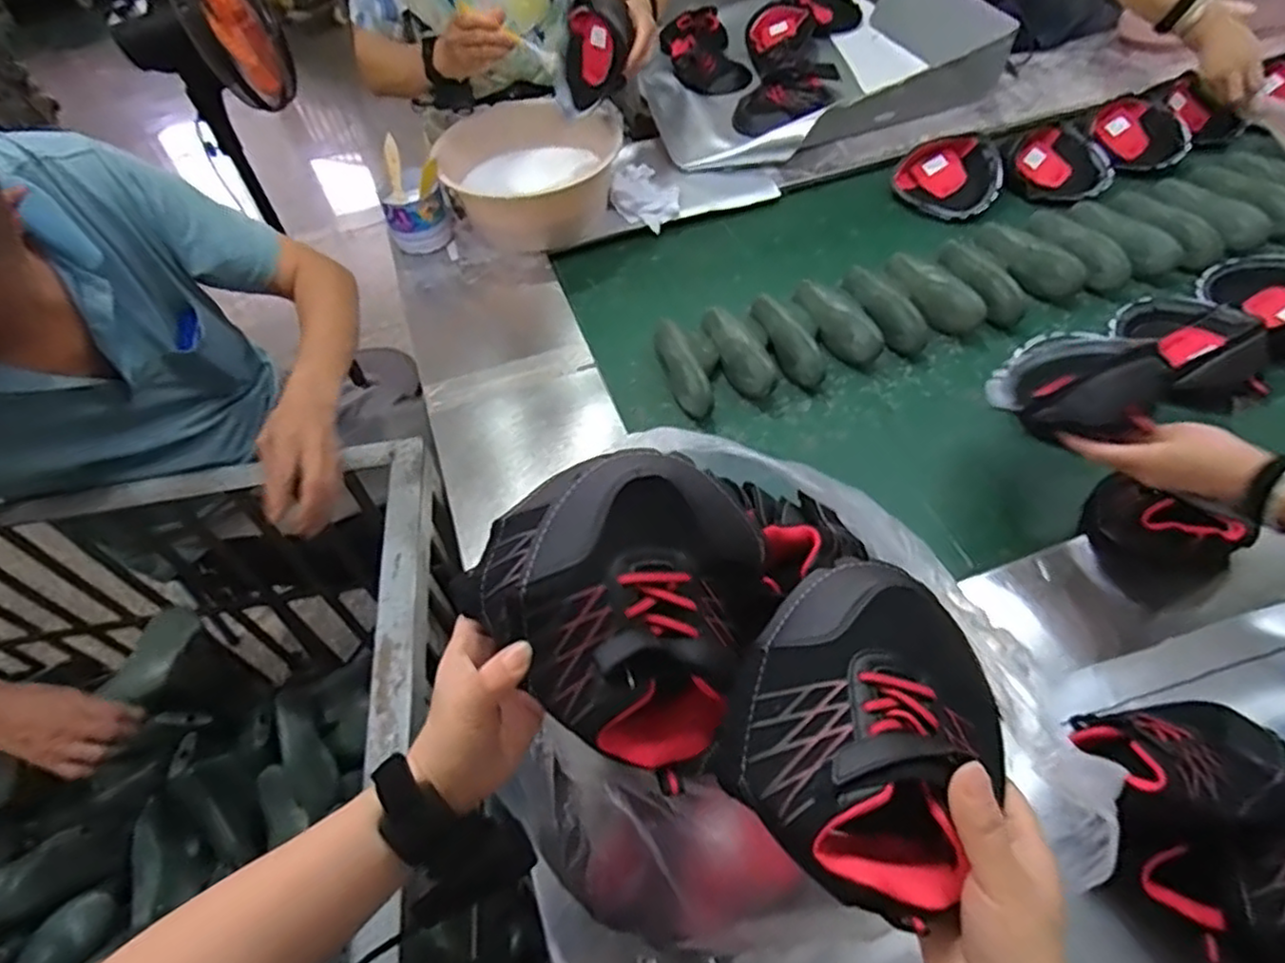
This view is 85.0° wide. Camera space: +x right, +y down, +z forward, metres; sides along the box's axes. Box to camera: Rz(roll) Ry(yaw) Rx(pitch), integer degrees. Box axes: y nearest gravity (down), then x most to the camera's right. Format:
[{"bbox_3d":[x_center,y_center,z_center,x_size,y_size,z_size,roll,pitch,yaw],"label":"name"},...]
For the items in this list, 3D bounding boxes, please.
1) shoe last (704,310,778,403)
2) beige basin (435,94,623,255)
[{"bbox_3d":[0.141,-0.183,1.005,0.067,0.063,0.176,-15,55,-7],"label":"shoe last"},{"bbox_3d":[-0.189,-0.537,1.225,0.312,0.124,0.283,-10,54,-3],"label":"beige basin"}]

